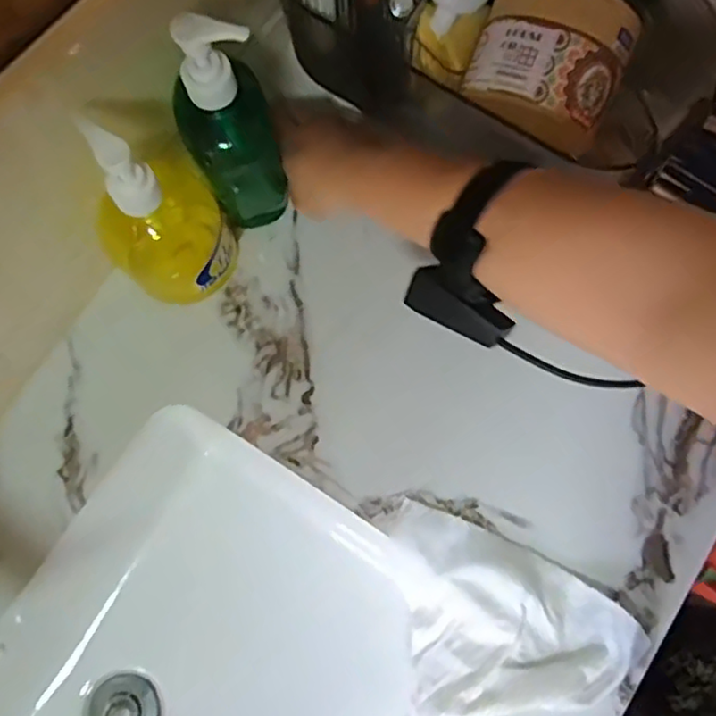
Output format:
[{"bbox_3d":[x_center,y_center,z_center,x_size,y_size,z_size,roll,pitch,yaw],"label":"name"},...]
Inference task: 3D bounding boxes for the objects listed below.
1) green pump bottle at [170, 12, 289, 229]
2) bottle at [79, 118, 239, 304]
[{"bbox_3d":[-0.085,-0.148,0.441,0.058,0.188,0.058,0,78,1],"label":"green pump bottle"},{"bbox_3d":[-0.127,-0.094,0.439,0.066,0.163,0.068,12,79,3],"label":"bottle"}]

